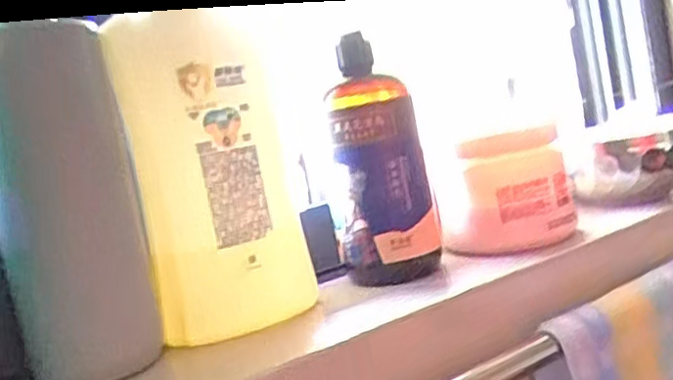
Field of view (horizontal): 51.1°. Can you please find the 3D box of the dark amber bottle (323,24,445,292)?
[{"bbox_3d":[0.032,-0.019,0.478,0.065,0.158,0.059,-10,5,5],"label":"dark amber bottle"}]

